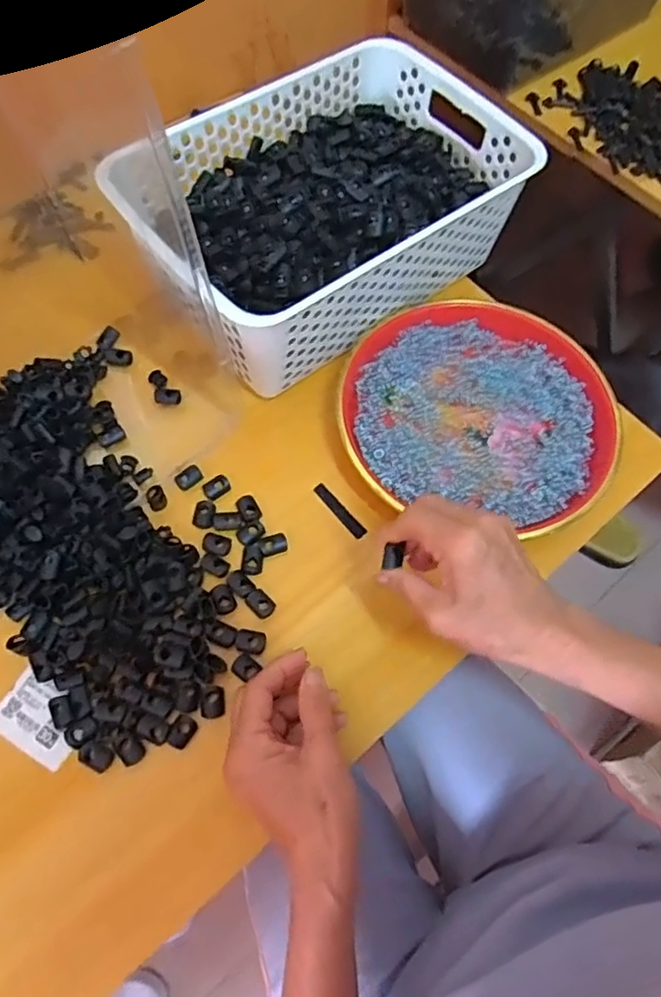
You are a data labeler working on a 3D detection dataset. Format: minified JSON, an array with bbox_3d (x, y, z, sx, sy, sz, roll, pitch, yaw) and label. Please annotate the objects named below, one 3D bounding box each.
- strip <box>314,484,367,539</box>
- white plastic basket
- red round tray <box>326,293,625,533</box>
[{"bbox_3d":[0.007,0.009,0.479,0.011,0.004,0.053,-36,72,-17],"label":"strip"},{"bbox_3d":[-0.008,-0.243,0.527,0.309,0.100,0.205,-36,72,-17],"label":"white plastic basket"},{"bbox_3d":[0.119,-0.075,0.506,0.217,0.023,0.193,13,66,3],"label":"red round tray"}]

